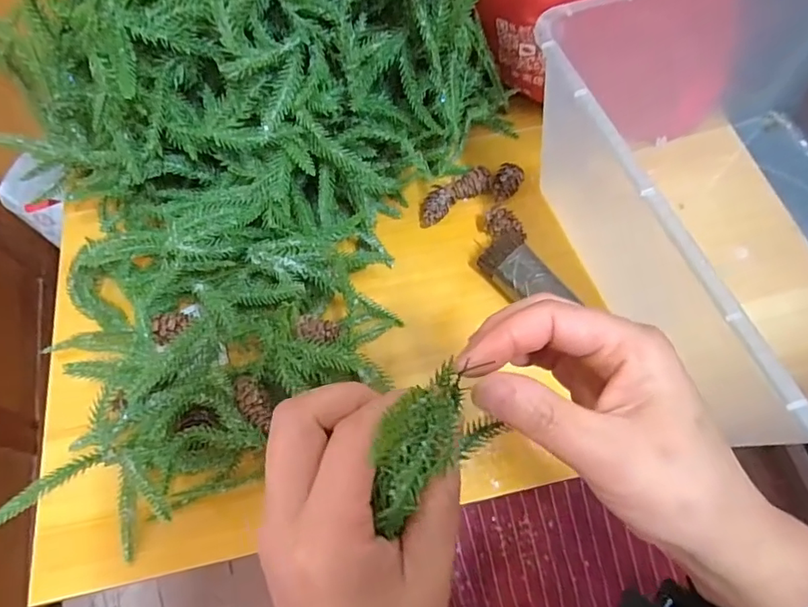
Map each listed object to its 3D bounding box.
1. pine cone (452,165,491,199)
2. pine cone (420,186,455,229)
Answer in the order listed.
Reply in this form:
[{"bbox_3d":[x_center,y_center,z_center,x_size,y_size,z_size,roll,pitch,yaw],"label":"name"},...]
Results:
[{"bbox_3d":[0.056,-0.098,0.432,0.031,0.018,0.018,-16,65,-5],"label":"pine cone"},{"bbox_3d":[0.026,-0.081,0.427,0.023,0.017,0.037,21,67,11],"label":"pine cone"}]

